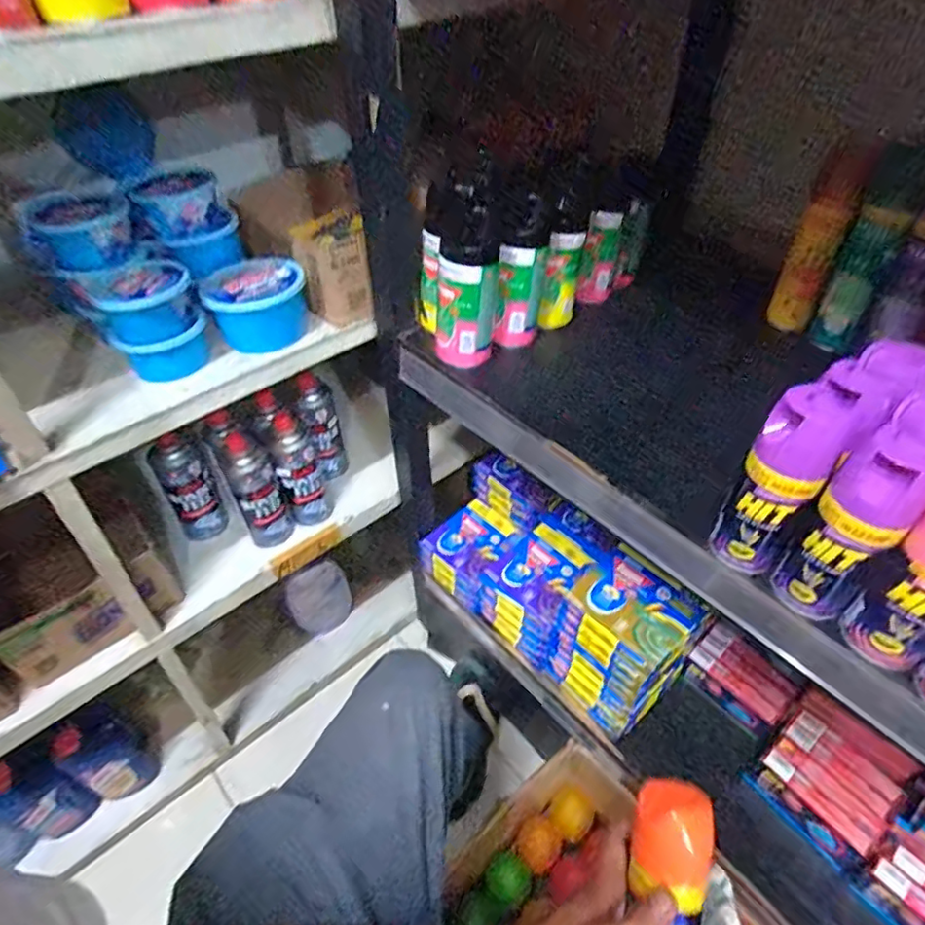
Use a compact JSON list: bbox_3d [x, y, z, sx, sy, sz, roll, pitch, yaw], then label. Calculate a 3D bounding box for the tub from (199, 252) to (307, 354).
[{"bbox_3d":[-0.251,-0.193,0.703,0.109,0.083,0.100,-1,46,1],"label":"tub"}]

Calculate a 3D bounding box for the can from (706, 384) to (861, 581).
[{"bbox_3d":[0.232,0.018,0.432,0.049,0.153,0.057,31,54,28],"label":"can"}]

